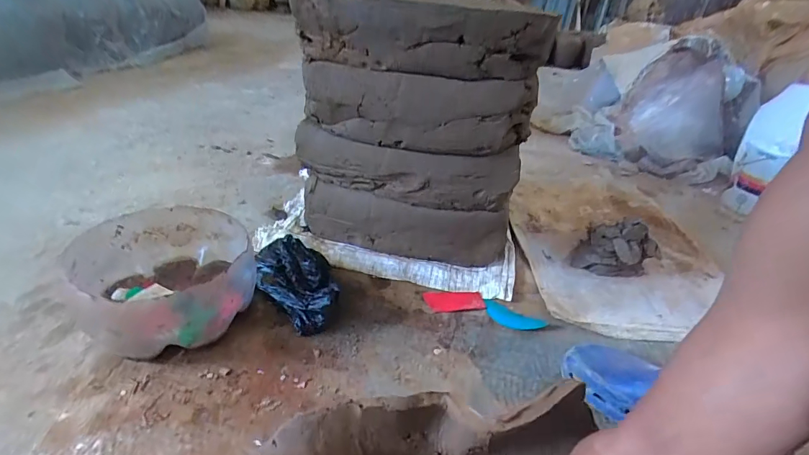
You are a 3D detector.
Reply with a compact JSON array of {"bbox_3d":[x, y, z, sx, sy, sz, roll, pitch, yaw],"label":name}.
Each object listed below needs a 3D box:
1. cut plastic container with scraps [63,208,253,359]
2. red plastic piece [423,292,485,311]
[{"bbox_3d":[-0.362,0.082,0.643,0.227,0.131,0.243,5,31,-3],"label":"cut plastic container with scraps"},{"bbox_3d":[0.093,0.135,0.764,0.107,0.010,0.049,0,31,-12],"label":"red plastic piece"}]

